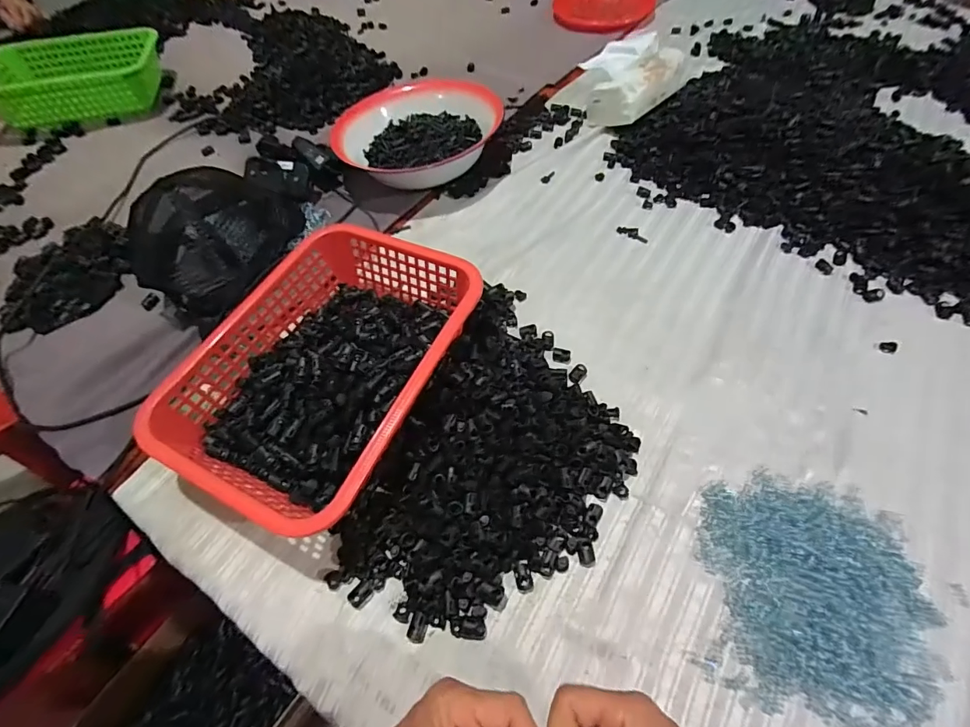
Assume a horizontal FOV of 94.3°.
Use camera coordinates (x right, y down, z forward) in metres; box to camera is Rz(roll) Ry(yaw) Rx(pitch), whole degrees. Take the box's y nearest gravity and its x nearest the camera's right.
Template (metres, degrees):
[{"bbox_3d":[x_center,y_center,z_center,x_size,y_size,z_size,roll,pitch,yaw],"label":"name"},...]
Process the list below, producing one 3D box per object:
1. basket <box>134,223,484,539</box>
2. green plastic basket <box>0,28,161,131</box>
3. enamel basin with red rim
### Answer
[{"bbox_3d":[-0.150,0.002,0.459,0.214,0.084,0.297,21,61,15],"label":"basket"},{"bbox_3d":[-0.780,-0.551,0.865,0.290,0.094,0.195,-25,60,-12],"label":"green plastic basket"},{"bbox_3d":[-0.106,-0.356,0.699,0.209,0.077,0.237,38,67,23],"label":"enamel basin with red rim"}]

